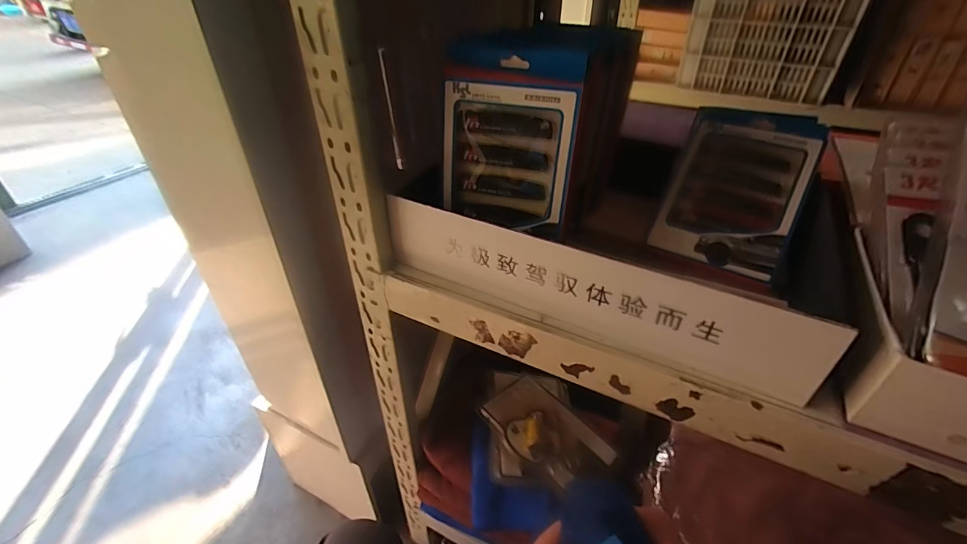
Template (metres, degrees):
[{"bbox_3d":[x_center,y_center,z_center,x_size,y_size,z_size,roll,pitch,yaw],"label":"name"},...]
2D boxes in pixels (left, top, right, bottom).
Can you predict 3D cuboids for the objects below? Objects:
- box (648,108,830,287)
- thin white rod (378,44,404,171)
[{"bbox_3d":[0.283,-0.100,0.479,0.131,0.020,0.217,20,75,27],"label":"box"},{"bbox_3d":[-0.103,-0.178,0.480,0.008,0.128,0.008,-28,45,-32],"label":"thin white rod"}]

